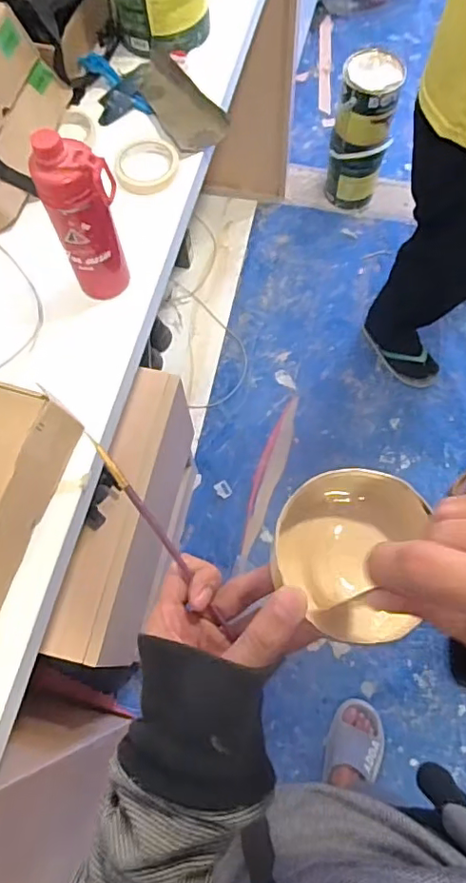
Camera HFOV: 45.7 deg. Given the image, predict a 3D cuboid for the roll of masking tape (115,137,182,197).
[{"bbox_3d":[-0.129,-0.420,0.842,0.091,0.014,0.103,4,69,3],"label":"roll of masking tape"}]

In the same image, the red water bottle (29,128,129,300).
[{"bbox_3d":[-0.174,-0.260,0.677,0.082,0.225,0.064,-18,70,-5],"label":"red water bottle"}]

